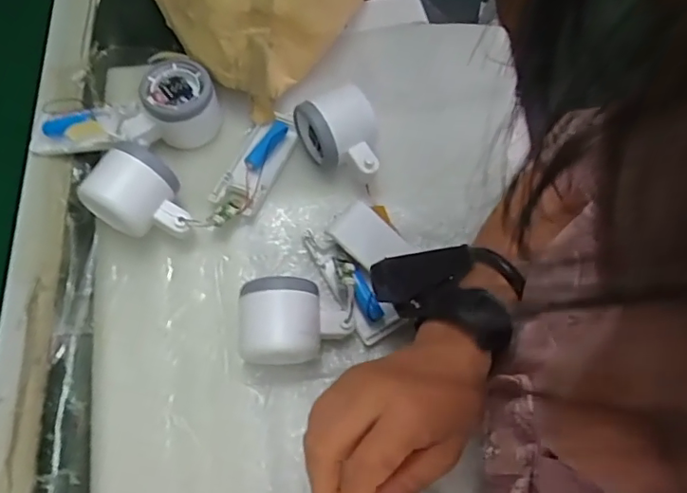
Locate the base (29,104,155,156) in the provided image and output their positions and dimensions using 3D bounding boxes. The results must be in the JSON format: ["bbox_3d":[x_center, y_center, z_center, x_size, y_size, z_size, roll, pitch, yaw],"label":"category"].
[{"bbox_3d":[-0.216,-0.100,0.459,0.117,0.015,0.039,-2,67,16],"label":"base"}]

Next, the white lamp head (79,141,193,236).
[{"bbox_3d":[-0.154,-0.035,0.419,0.072,0.059,0.056,32,71,11],"label":"white lamp head"}]

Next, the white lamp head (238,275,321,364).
[{"bbox_3d":[-0.045,0.055,0.392,0.056,0.048,0.055,0,68,-2],"label":"white lamp head"}]

